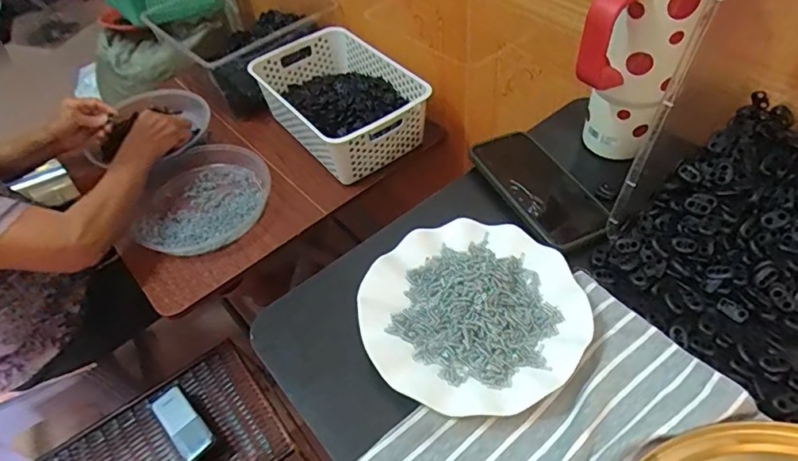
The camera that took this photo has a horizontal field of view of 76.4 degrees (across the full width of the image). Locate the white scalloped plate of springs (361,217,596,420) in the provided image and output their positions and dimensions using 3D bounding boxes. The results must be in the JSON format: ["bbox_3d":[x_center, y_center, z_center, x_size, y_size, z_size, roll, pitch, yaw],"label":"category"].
[{"bbox_3d":[0.062,0.068,0.436,0.178,0.018,0.177,-3,50,4],"label":"white scalloped plate of springs"}]

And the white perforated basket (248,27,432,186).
[{"bbox_3d":[-0.108,-0.236,0.919,0.211,0.104,0.311,-31,54,-19],"label":"white perforated basket"}]

